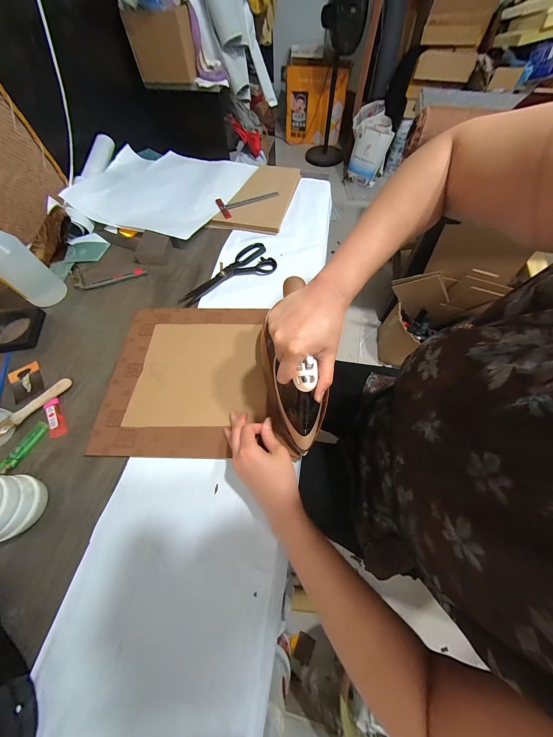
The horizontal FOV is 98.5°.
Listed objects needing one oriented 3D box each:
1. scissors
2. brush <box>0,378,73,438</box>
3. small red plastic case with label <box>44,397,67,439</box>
[{"bbox_3d":[-0.116,-0.219,0.544,0.236,0.012,0.093,-29,66,-13],"label":"scissors"},{"bbox_3d":[-0.416,0.070,0.400,0.023,0.016,0.140,35,69,18],"label":"brush"},{"bbox_3d":[-0.374,0.083,0.401,0.023,0.006,0.072,-33,67,-15],"label":"small red plastic case with label"}]

